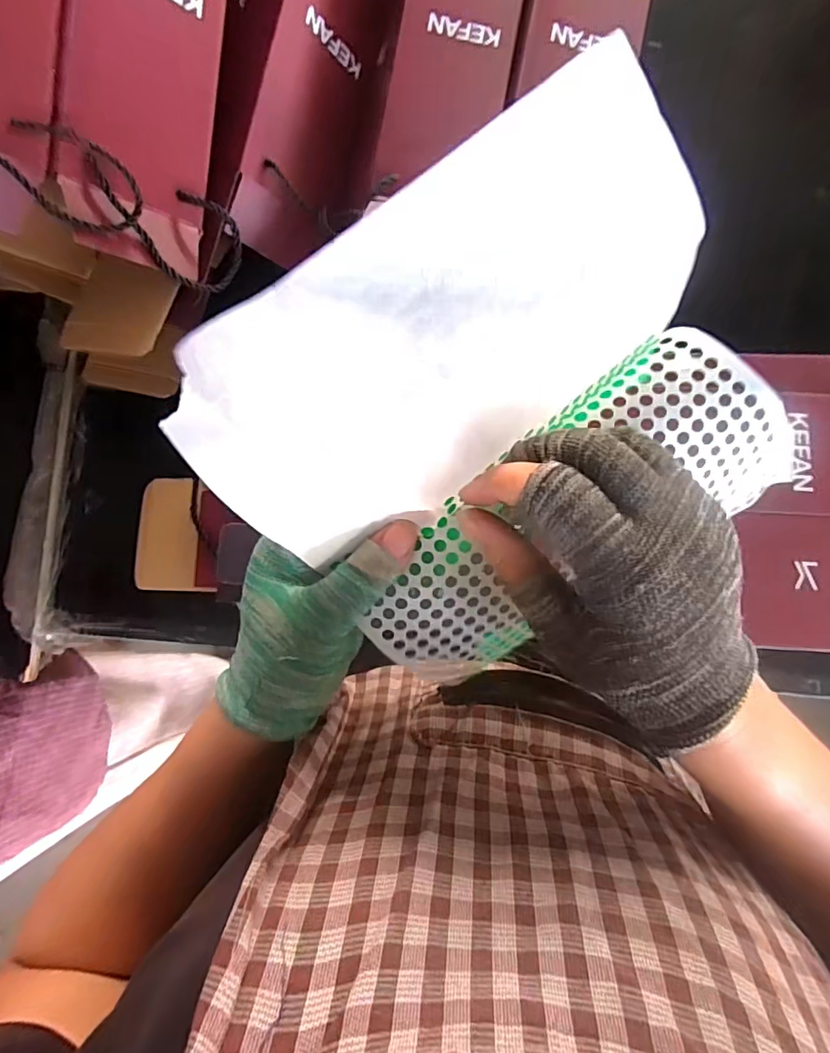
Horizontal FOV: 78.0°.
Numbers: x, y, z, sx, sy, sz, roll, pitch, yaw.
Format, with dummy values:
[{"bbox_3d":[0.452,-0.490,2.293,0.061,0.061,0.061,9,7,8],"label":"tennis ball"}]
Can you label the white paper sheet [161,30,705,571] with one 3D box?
[{"bbox_3d":[0.014,-0.073,0.206,0.203,0.067,0.091,-35,87,-1],"label":"white paper sheet"}]

